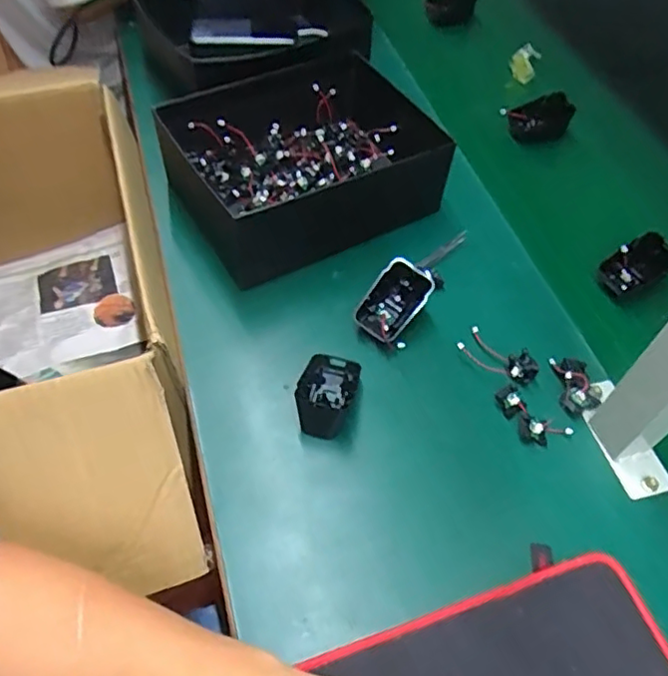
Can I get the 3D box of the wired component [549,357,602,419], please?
[{"bbox_3d":[0.203,0.036,0.513,0.039,0.019,0.053,-19,58,-14],"label":"wired component"}]

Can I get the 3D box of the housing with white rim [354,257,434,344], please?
[{"bbox_3d":[0.054,-0.033,0.548,0.044,0.018,0.073,38,93,6],"label":"housing with white rim"}]

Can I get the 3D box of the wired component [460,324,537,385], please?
[{"bbox_3d":[0.145,0.015,0.535,0.068,0.019,0.035,32,60,18],"label":"wired component"}]

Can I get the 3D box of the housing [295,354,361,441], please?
[{"bbox_3d":[-0.005,0.042,0.501,0.042,0.034,0.076,13,56,7],"label":"housing"}]

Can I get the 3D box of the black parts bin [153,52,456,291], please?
[{"bbox_3d":[-0.030,-0.183,0.627,0.253,0.091,0.191,-23,59,-16],"label":"black parts bin"}]

